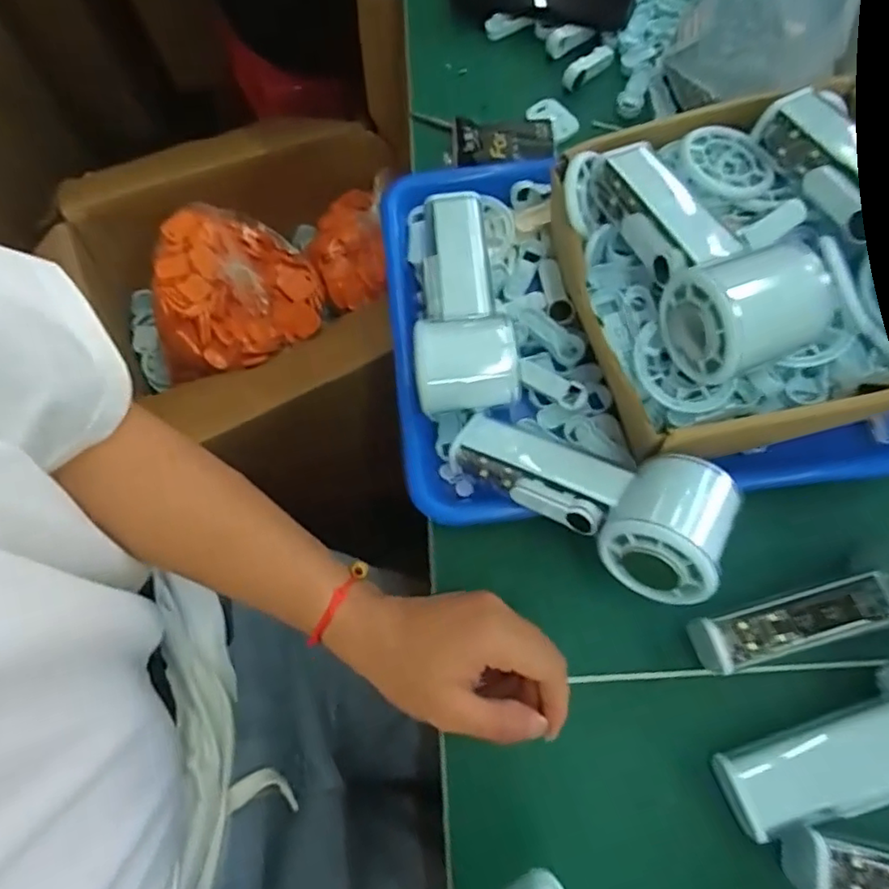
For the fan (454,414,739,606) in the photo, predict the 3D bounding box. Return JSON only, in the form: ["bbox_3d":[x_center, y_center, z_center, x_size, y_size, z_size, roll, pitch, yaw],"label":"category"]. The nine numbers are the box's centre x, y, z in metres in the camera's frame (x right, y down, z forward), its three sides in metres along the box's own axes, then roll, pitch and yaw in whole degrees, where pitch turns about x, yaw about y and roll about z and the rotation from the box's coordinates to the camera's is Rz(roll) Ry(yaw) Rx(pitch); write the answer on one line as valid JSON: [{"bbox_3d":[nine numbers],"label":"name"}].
[{"bbox_3d":[0.077,0.023,0.322,0.156,0.051,0.065,25,73,31],"label":"fan"}]

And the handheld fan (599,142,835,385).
[{"bbox_3d":[0.135,-0.108,0.309,0.074,0.050,0.148,-22,74,-7],"label":"handheld fan"}]

